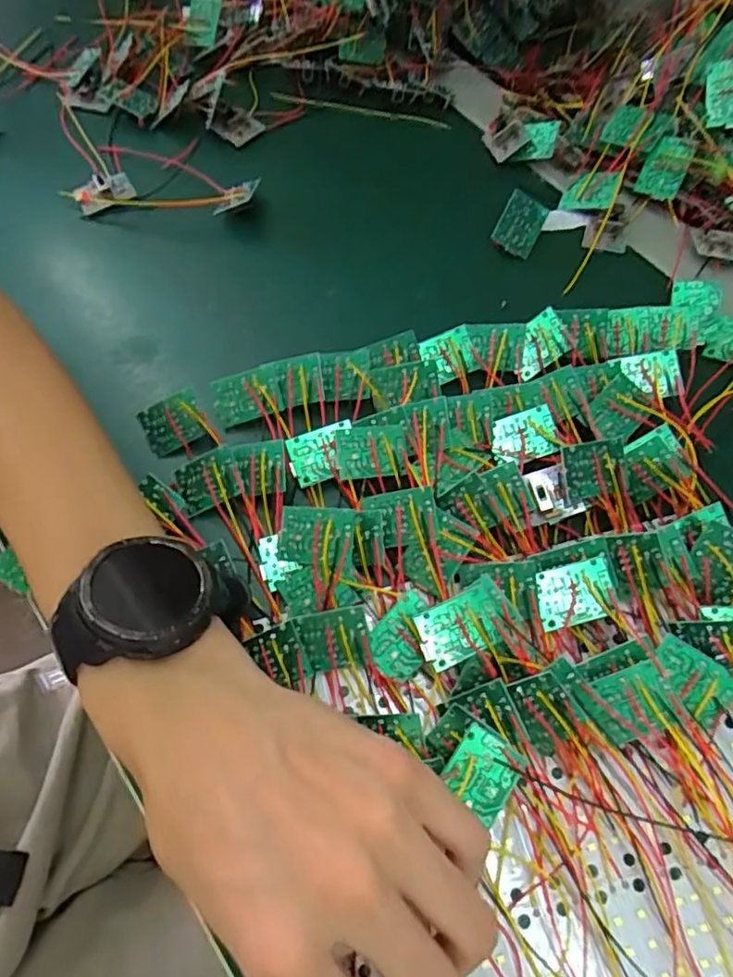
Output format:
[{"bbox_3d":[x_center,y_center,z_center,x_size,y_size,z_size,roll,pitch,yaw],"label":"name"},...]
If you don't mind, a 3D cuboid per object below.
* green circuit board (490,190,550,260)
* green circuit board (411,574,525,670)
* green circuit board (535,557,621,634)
[{"bbox_3d":[0.096,-0.164,0.390,0.026,0.005,0.036,26,91,-2],"label":"green circuit board"},{"bbox_3d":[0.044,0.058,0.270,0.045,0.007,0.027,-27,92,-16],"label":"green circuit board"},{"bbox_3d":[0.093,0.047,0.279,0.034,0.004,0.026,-14,80,1],"label":"green circuit board"}]

